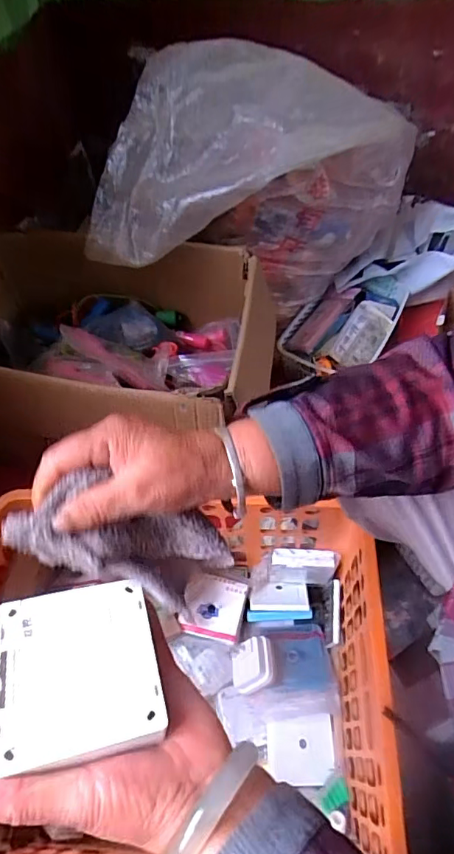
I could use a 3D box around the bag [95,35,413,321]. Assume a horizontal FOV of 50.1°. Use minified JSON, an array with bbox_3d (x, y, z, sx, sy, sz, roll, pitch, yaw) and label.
[{"bbox_3d":[0.027,-0.389,0.850,0.529,0.373,0.231,-18,57,-6],"label":"bag"}]

